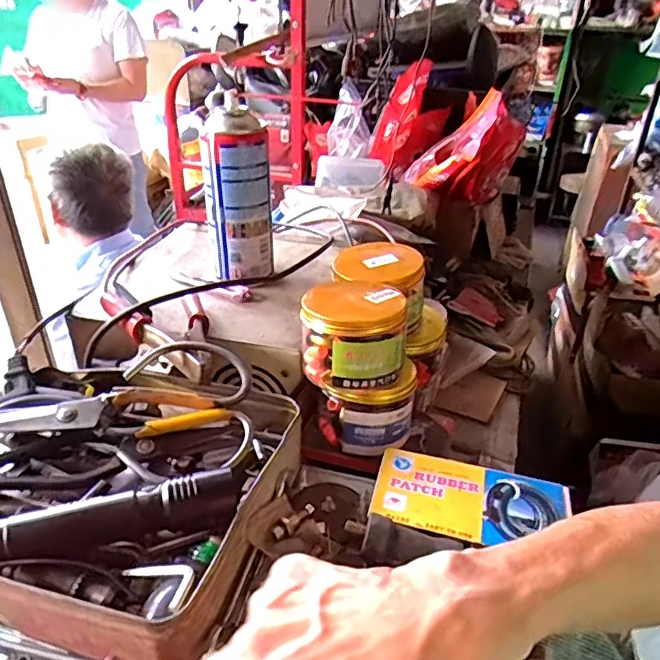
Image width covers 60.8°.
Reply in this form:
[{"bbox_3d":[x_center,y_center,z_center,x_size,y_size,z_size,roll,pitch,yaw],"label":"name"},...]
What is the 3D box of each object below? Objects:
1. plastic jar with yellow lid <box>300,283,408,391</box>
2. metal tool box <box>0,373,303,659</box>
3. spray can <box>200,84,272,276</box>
[{"bbox_3d":[0.020,0.000,0.461,0.083,0.061,0.082,3,31,0],"label":"plastic jar with yellow lid"},{"bbox_3d":[-0.162,0.098,0.395,0.245,0.080,0.207,10,32,12],"label":"metal tool box"},{"bbox_3d":[-0.089,-0.129,0.552,0.053,0.156,0.046,18,34,23],"label":"spray can"}]

